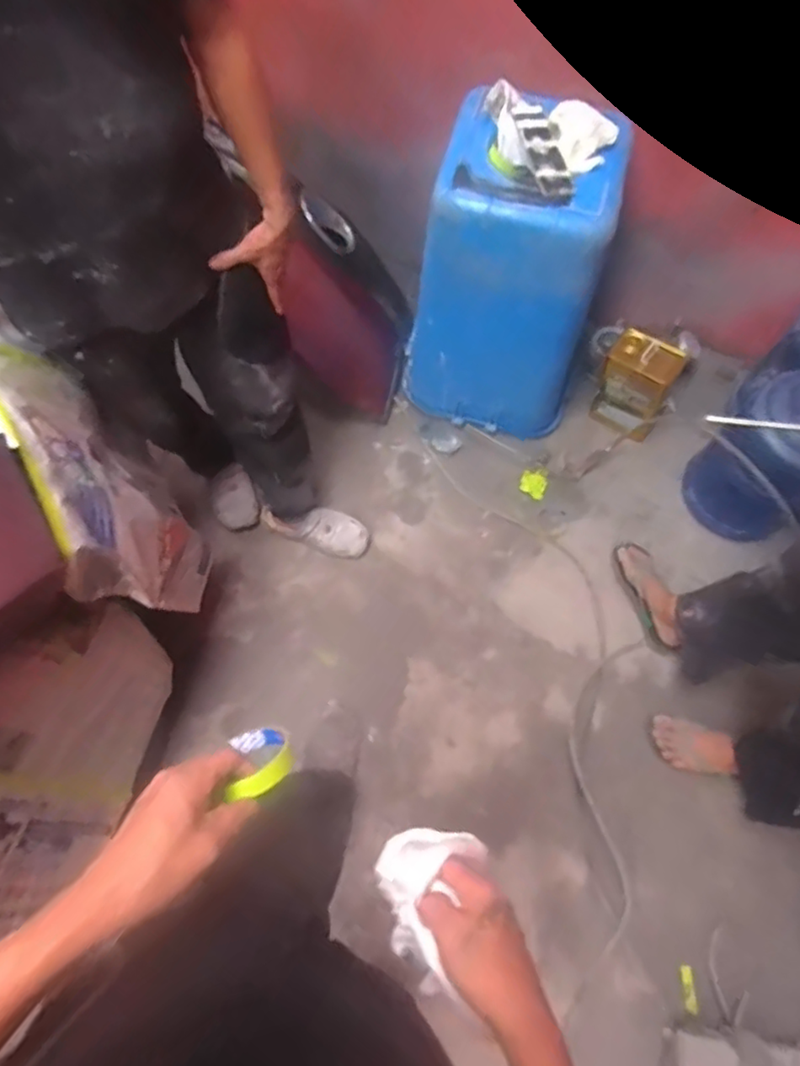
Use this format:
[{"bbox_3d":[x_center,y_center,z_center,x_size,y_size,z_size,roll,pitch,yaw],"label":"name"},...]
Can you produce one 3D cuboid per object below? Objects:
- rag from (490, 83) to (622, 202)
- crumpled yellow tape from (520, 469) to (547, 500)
[{"bbox_3d":[0.295,-0.760,1.197,0.202,0.041,0.273,-24,71,-12],"label":"rag"},{"bbox_3d":[0.336,-0.126,1.571,0.062,0.011,0.074,24,69,7],"label":"crumpled yellow tape"}]

